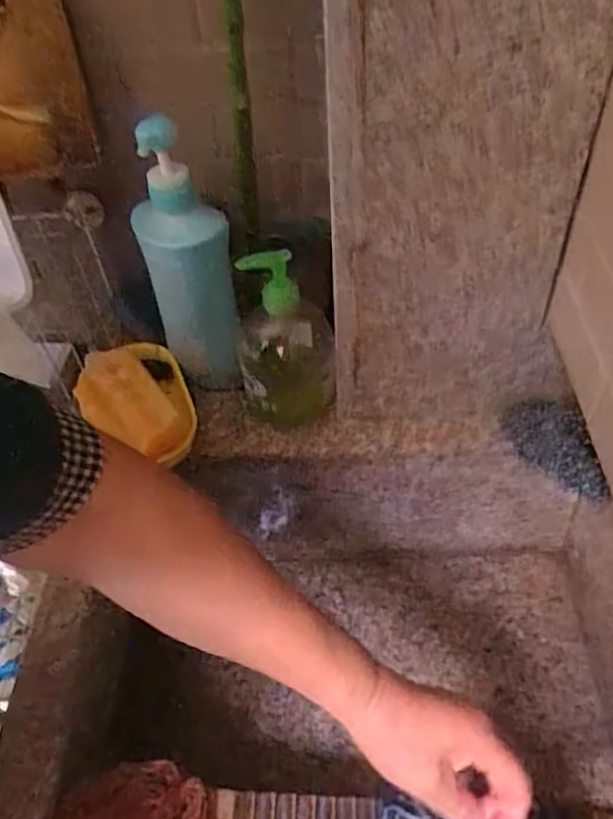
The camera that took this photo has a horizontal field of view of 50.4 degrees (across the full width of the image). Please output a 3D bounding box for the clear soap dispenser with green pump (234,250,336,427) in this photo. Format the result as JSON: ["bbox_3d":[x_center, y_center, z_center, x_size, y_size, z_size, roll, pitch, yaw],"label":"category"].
[{"bbox_3d":[-0.019,-0.058,0.571,0.081,0.160,0.069,-6,47,-2],"label":"clear soap dispenser with green pump"}]

